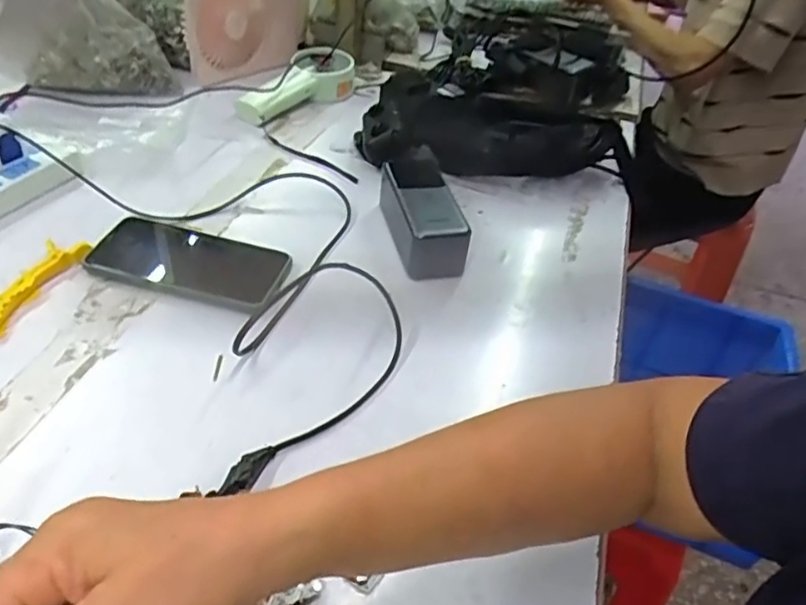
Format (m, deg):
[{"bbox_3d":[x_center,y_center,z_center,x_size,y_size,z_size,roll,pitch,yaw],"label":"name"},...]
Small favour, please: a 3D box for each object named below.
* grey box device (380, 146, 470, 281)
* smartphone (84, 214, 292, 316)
[{"bbox_3d":[0.013,-0.084,0.585,0.061,0.050,0.129,-6,44,-14],"label":"grey box device"},{"bbox_3d":[-0.182,-0.035,0.534,0.158,0.013,0.077,15,43,8],"label":"smartphone"}]

